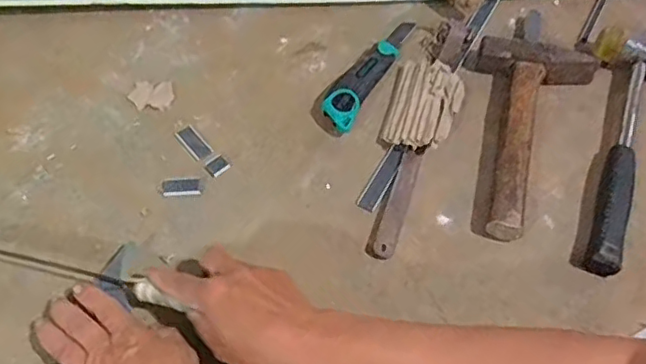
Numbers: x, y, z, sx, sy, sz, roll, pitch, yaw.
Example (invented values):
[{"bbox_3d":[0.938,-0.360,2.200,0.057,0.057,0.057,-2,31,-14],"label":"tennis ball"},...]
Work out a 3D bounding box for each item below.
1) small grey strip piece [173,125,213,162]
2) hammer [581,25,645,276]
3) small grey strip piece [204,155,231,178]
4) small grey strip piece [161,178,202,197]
[{"bbox_3d":[-0.127,-0.039,0.595,0.021,0.004,0.044,-33,62,-21],"label":"small grey strip piece"},{"bbox_3d":[0.291,-0.043,0.610,0.071,0.030,0.293,20,58,12],"label":"hammer"},{"bbox_3d":[-0.101,-0.015,0.581,0.022,0.004,0.018,-37,64,-23],"label":"small grey strip piece"},{"bbox_3d":[-0.133,0.005,0.566,0.036,0.004,0.018,-4,56,-3],"label":"small grey strip piece"}]

